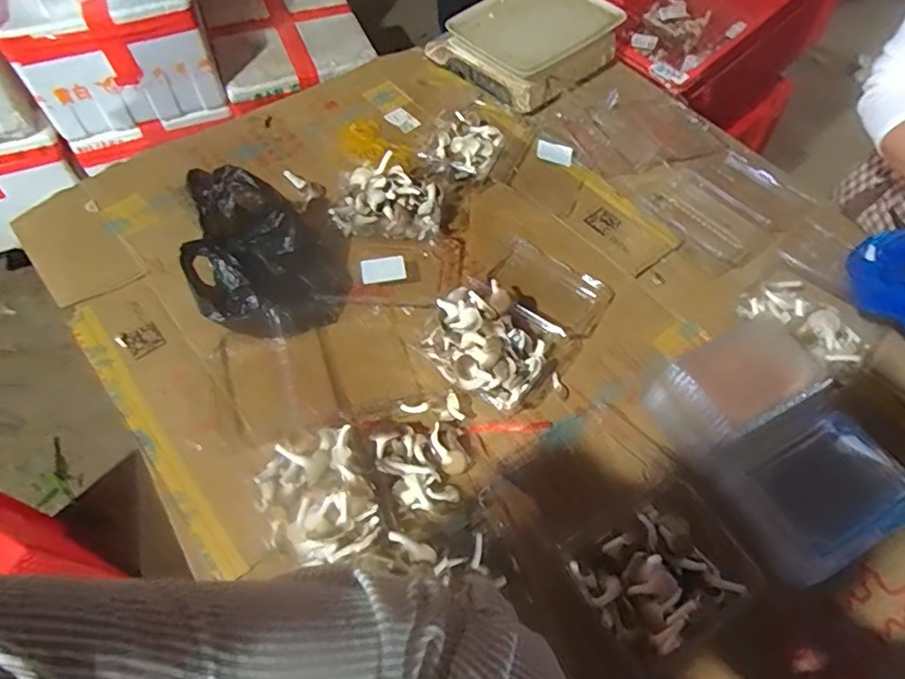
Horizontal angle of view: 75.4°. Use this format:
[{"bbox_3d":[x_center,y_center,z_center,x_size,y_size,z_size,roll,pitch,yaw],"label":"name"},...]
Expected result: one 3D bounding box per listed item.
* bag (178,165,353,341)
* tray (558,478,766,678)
[{"bbox_3d":[-0.257,-0.114,0.802,0.203,0.143,0.193,-4,59,-2],"label":"bag"},{"bbox_3d":[0.224,0.240,0.620,0.189,0.055,0.141,-27,62,-15],"label":"tray"}]

